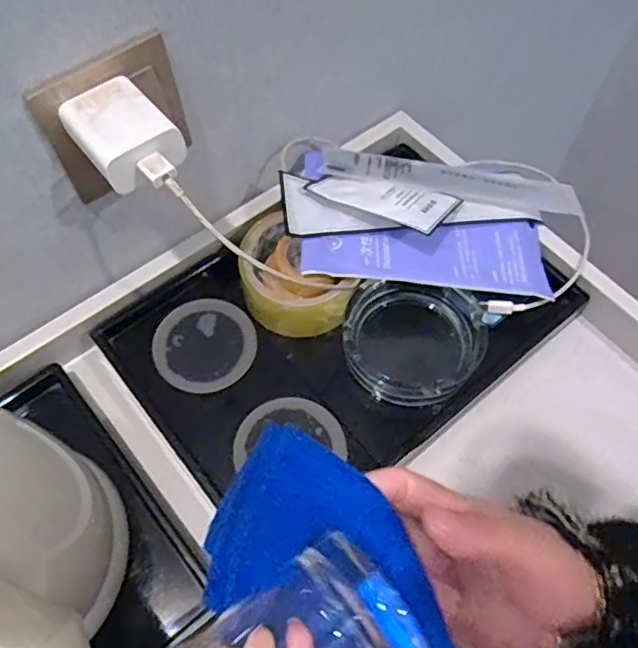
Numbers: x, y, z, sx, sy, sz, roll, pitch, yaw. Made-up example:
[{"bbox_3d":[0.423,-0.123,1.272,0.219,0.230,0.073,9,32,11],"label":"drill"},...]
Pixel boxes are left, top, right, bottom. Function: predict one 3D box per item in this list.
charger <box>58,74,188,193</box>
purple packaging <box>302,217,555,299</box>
[{"bbox_3d":[-0.109,-0.104,0.330,0.046,0.022,0.067,-35,66,-18],"label":"charger"},{"bbox_3d":[0.084,-0.058,0.462,0.188,0.009,0.072,5,58,-6],"label":"purple packaging"}]

